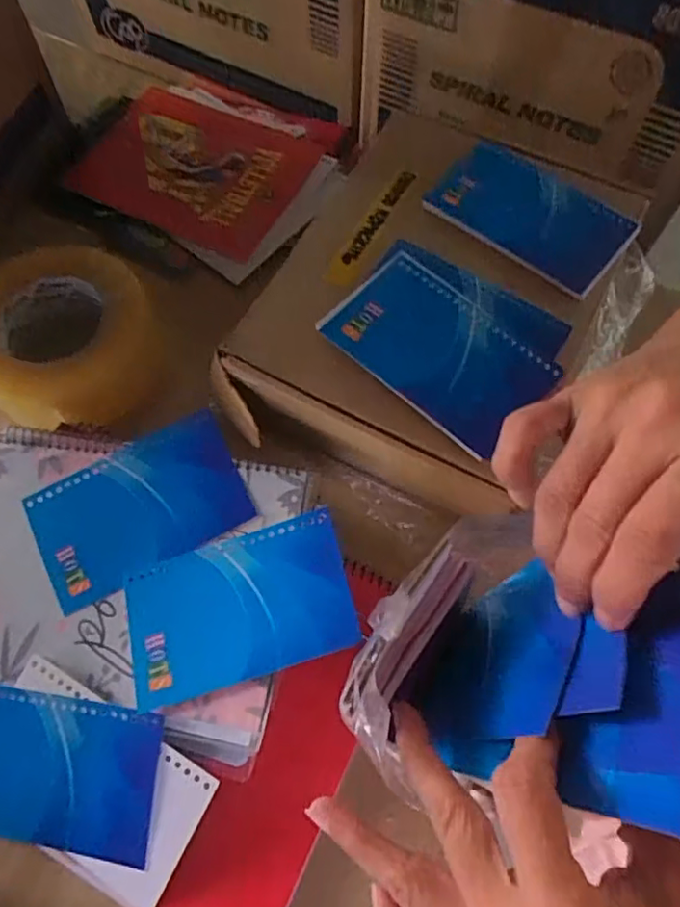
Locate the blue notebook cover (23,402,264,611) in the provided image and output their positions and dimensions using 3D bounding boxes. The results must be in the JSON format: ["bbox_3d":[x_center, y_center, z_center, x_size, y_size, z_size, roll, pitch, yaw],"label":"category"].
[{"bbox_3d":[-0.125,0.033,0.363,0.129,0.004,0.080,-28,75,-3],"label":"blue notebook cover"}]

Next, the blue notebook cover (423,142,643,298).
[{"bbox_3d":[0.137,-0.173,0.415,0.133,0.009,0.086,36,70,14],"label":"blue notebook cover"}]

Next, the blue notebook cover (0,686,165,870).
[{"bbox_3d":[-0.165,0.178,0.327,0.129,0.004,0.079,5,84,8],"label":"blue notebook cover"}]

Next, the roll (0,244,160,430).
[{"bbox_3d":[-0.204,-0.086,0.431,0.122,0.056,0.131,0,66,-1],"label":"roll"}]

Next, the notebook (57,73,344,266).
[{"bbox_3d":[-0.128,-0.275,0.538,0.204,0.011,0.173,26,70,12],"label":"notebook"}]

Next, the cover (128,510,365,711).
[{"bbox_3d":[-0.059,0.086,0.332,0.130,0.004,0.080,-19,62,4],"label":"cover"}]

